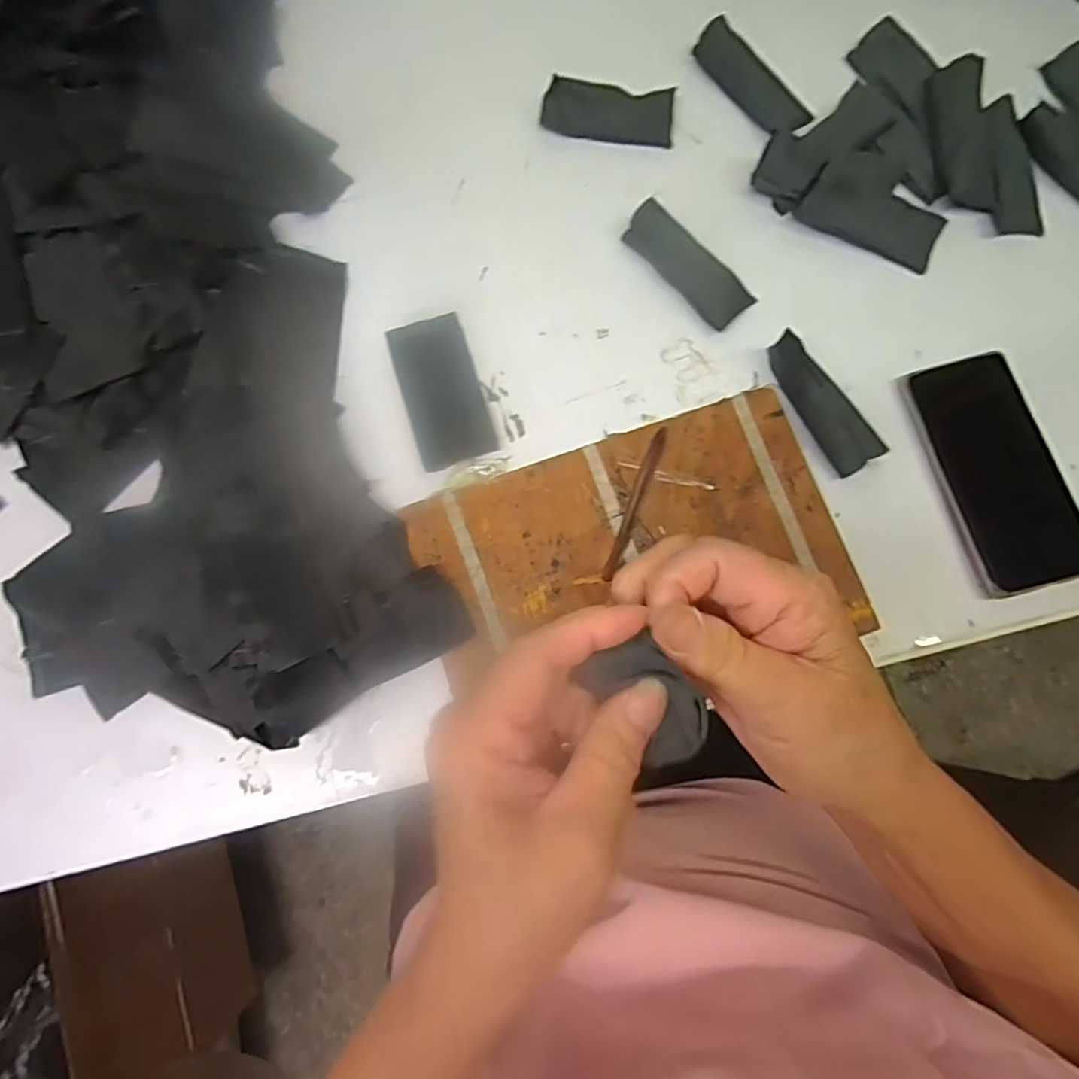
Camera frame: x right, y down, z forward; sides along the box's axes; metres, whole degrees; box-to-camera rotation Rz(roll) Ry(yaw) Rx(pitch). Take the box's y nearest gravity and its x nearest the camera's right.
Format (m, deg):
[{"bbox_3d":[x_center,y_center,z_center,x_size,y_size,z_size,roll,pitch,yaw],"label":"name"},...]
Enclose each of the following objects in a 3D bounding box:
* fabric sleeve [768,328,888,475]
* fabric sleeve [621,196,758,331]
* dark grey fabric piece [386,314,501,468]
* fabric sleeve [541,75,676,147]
[{"bbox_3d":[0.194,-0.094,0.403,0.034,0.032,0.100,-29,78,-5],"label":"fabric sleeve"},{"bbox_3d":[0.109,-0.202,0.433,0.040,0.022,0.102,-44,82,-6],"label":"fabric sleeve"},{"bbox_3d":[-0.070,-0.108,0.426,0.054,0.007,0.114,-17,80,-2],"label":"dark grey fabric piece"},{"bbox_3d":[0.053,-0.326,0.452,0.099,0.018,0.035,4,80,2],"label":"fabric sleeve"}]

